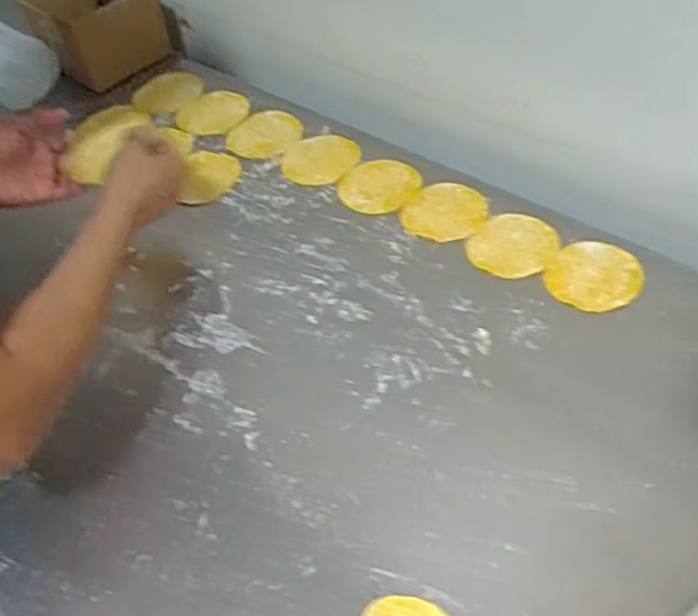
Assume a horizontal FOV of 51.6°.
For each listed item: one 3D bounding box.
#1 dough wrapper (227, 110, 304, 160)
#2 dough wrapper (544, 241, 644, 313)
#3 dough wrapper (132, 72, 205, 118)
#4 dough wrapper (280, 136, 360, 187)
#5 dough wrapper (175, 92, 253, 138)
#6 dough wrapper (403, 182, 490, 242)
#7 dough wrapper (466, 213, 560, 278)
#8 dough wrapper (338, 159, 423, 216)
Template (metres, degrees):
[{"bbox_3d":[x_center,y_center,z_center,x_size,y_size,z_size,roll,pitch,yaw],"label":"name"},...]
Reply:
[{"bbox_3d":[-0.102,-0.211,0.877,0.083,0.006,0.084,-2,51,2],"label":"dough wrapper"},{"bbox_3d":[0.237,-0.032,0.696,0.082,0.004,0.091,22,55,23],"label":"dough wrapper"},{"bbox_3d":[-0.236,-0.279,0.942,0.073,0.006,0.086,32,66,20],"label":"dough wrapper"},{"bbox_3d":[-0.031,-0.173,0.841,0.090,0.008,0.090,-2,51,2],"label":"dough wrapper"},{"bbox_3d":[-0.173,-0.247,0.915,0.087,0.009,0.084,-2,51,2],"label":"dough wrapper"},{"bbox_3d":[0.104,-0.103,0.768,0.080,0.004,0.090,35,61,27],"label":"dough wrapper"},{"bbox_3d":[0.166,-0.064,0.730,0.078,0.004,0.088,31,59,25],"label":"dough wrapper"},{"bbox_3d":[0.034,-0.137,0.805,0.091,0.004,0.083,-2,51,2],"label":"dough wrapper"}]

